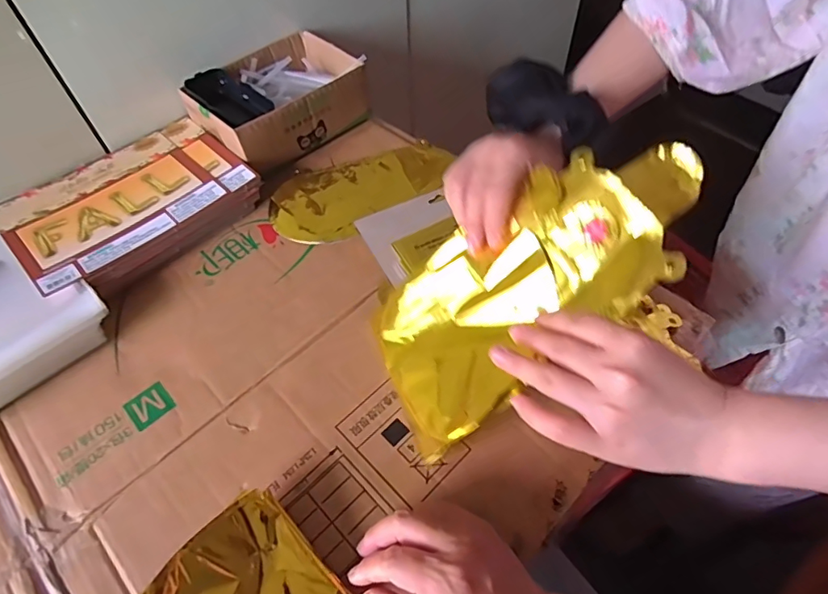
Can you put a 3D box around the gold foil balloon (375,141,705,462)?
[{"bbox_3d":[0.077,-0.009,0.367,0.261,0.031,0.143,-39,57,25],"label":"gold foil balloon"}]

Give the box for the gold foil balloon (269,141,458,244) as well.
[{"bbox_3d":[-0.060,-0.127,0.562,0.204,0.013,0.114,-32,59,-17],"label":"gold foil balloon"}]

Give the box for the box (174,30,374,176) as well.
[{"bbox_3d":[-0.159,-0.236,0.601,0.136,0.067,0.188,38,65,25],"label":"box"}]

